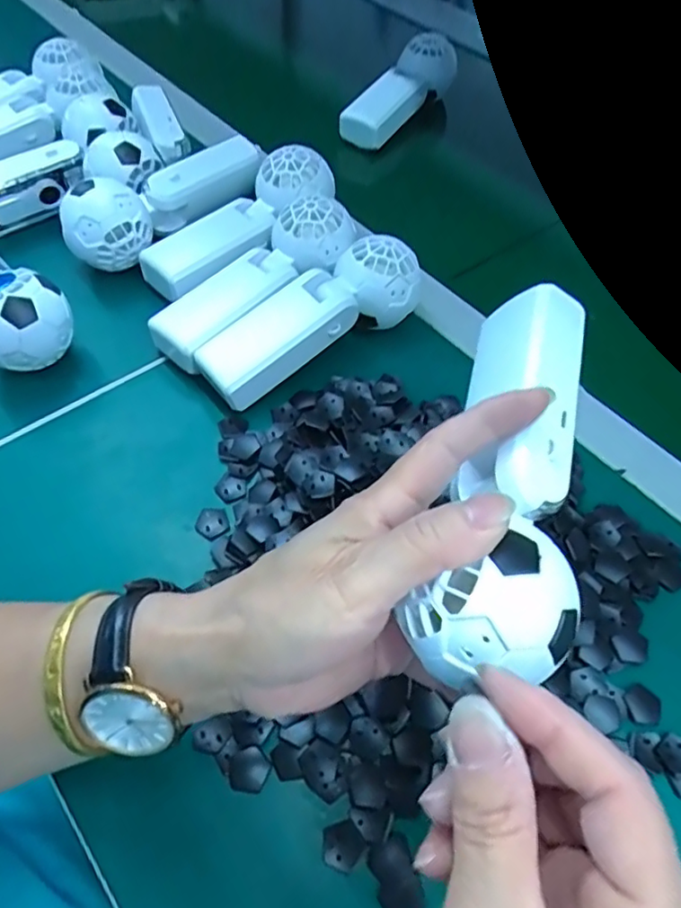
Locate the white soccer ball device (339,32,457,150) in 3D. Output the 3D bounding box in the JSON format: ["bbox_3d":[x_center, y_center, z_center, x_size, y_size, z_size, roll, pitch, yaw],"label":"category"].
[{"bbox_3d":[0.059,-0.377,0.598,0.048,0.044,0.167,30,63,17],"label":"white soccer ball device"}]

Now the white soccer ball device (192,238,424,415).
[{"bbox_3d":[-0.018,-0.092,0.391,0.164,0.049,0.052,-32,63,-18],"label":"white soccer ball device"}]

